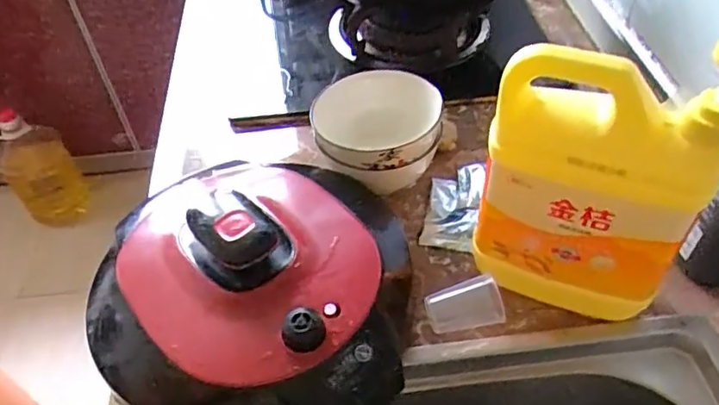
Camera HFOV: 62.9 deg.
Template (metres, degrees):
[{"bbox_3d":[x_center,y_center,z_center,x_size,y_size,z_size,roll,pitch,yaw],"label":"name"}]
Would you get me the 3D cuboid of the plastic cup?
[{"bbox_3d":[0.088,0.086,0.491,0.059,0.032,0.031,-11,47,-6],"label":"plastic cup"}]

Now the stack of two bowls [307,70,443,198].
[{"bbox_3d":[0.016,-0.065,0.593,0.116,0.099,0.124,-11,47,-6],"label":"stack of two bowls"}]

